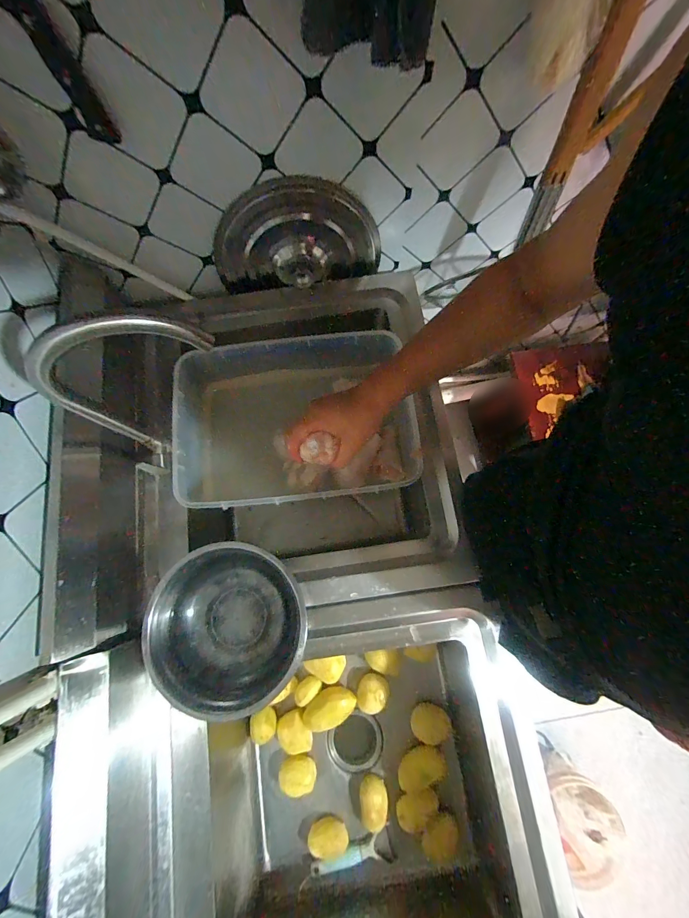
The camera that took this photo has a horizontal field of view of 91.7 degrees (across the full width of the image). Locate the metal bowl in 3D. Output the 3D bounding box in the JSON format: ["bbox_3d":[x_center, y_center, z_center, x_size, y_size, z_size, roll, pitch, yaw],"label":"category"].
[{"bbox_3d":[-0.167,0.241,0.492,0.209,0.071,0.223,0,76,1],"label":"metal bowl"}]

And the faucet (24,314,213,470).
[{"bbox_3d":[-0.243,-0.085,0.435,0.194,0.279,0.054,-32,78,-7],"label":"faucet"}]

